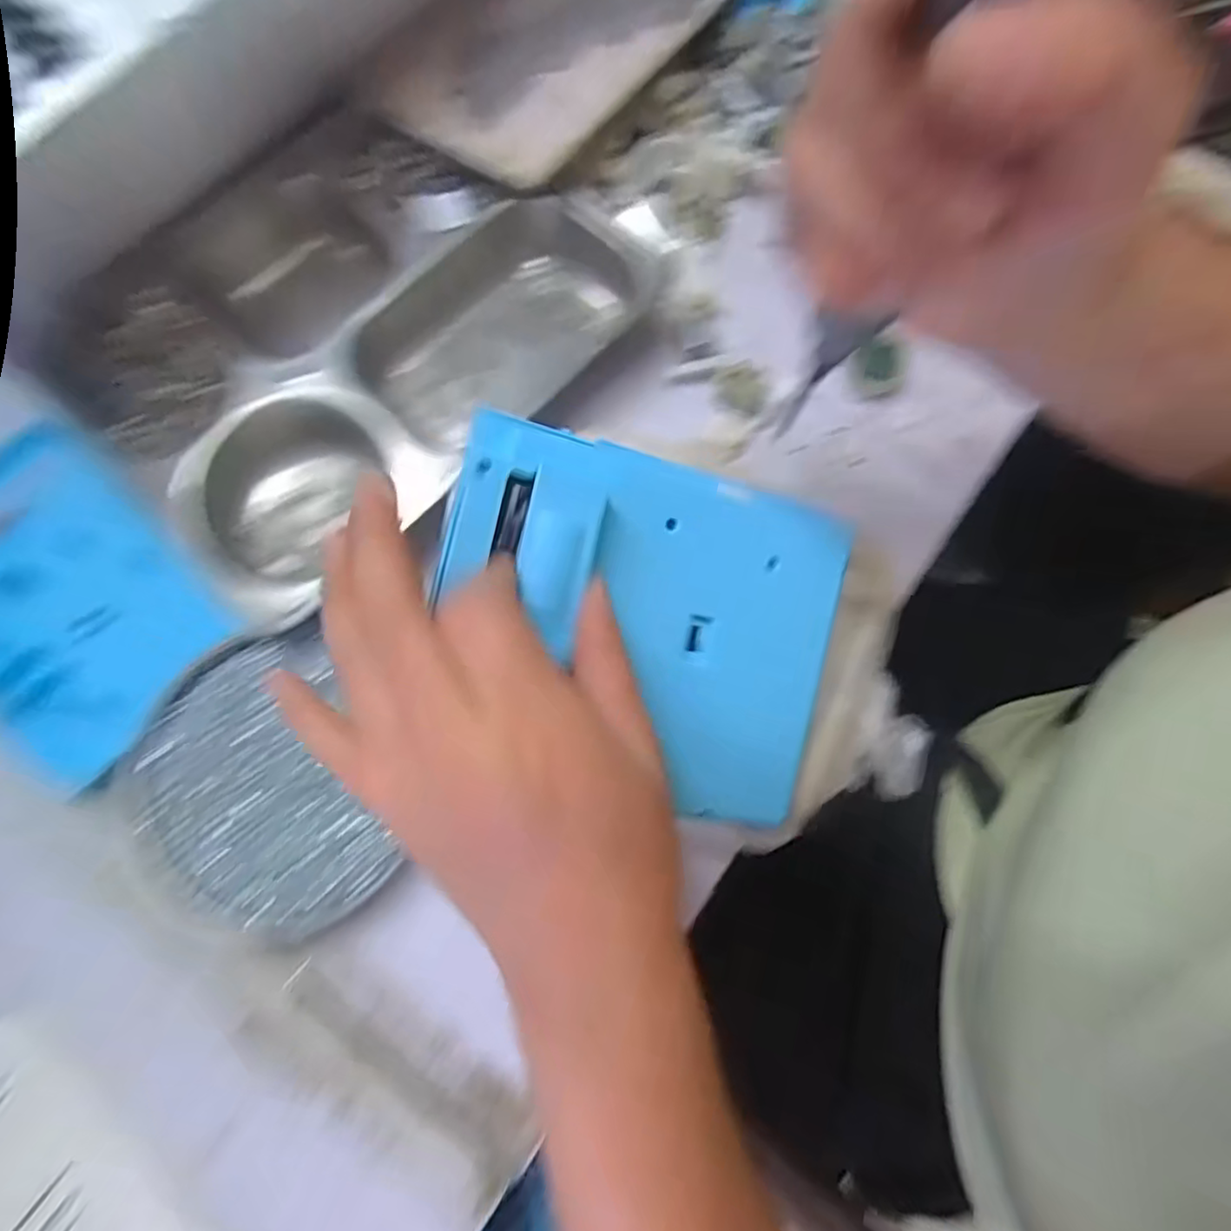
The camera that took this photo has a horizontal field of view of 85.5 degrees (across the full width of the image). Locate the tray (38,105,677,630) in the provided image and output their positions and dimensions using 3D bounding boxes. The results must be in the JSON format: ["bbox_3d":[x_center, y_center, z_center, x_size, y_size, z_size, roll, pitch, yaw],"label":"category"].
[{"bbox_3d":[-0.137,-0.159,0.356,0.216,0.032,0.292,41,79,9],"label":"tray"}]

